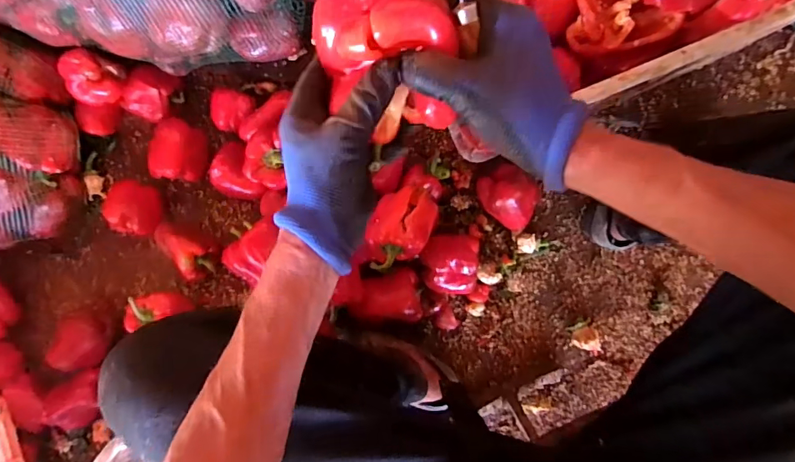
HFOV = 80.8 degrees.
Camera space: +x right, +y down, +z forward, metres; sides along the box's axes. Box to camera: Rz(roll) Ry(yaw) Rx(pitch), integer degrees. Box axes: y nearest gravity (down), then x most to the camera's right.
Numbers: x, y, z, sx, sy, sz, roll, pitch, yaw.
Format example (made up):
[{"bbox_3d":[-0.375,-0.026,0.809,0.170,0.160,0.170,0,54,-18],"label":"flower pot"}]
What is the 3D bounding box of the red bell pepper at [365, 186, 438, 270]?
[{"bbox_3d":[0.005,-0.002,0.699,0.087,0.076,0.132,23,89,6],"label":"red bell pepper"}]

